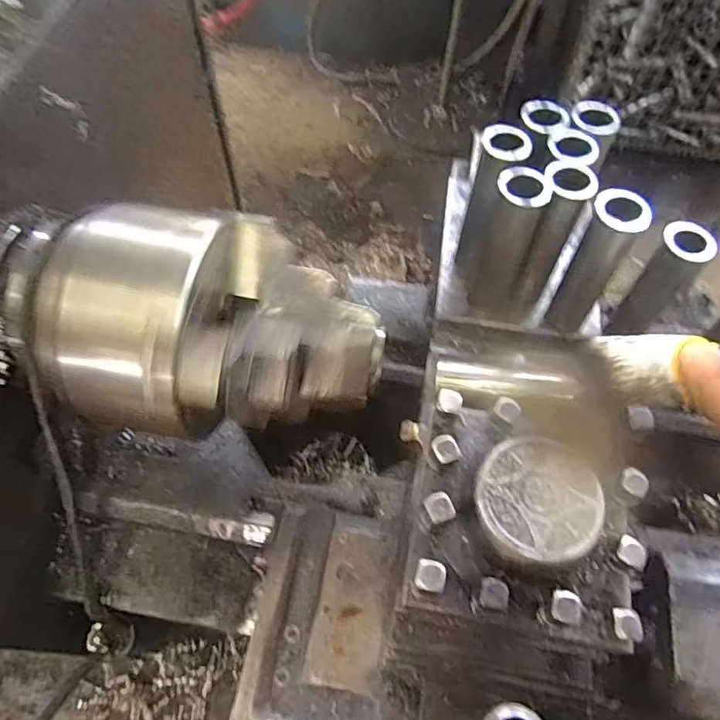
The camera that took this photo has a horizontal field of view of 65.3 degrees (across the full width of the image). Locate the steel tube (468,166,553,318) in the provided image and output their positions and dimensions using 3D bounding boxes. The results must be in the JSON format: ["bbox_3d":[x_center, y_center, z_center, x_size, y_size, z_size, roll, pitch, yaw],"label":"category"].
[{"bbox_3d":[0.146,-0.110,0.569,0.049,0.169,0.040,21,62,10],"label":"steel tube"}]

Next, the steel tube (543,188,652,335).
[{"bbox_3d":[0.230,-0.089,0.563,0.048,0.168,0.042,26,63,13],"label":"steel tube"}]

